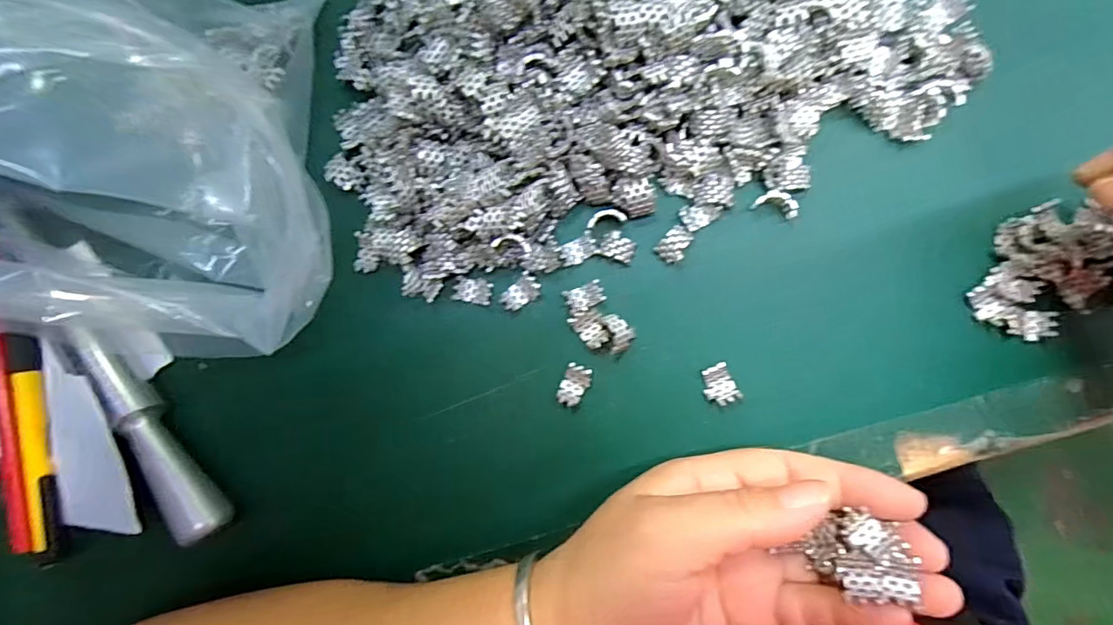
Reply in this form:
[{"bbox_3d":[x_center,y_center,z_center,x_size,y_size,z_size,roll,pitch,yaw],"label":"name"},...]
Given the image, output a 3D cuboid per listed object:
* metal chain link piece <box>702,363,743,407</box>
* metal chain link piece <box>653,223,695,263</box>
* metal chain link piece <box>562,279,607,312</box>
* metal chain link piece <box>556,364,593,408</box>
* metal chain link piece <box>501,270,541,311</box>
[{"bbox_3d":[0.069,0.031,0.210,0.014,0.007,0.017,-22,87,5],"label":"metal chain link piece"},{"bbox_3d":[0.051,-0.029,0.211,0.011,0.005,0.015,39,93,5],"label":"metal chain link piece"},{"bbox_3d":[0.012,-0.007,0.213,0.017,0.004,0.011,-21,87,5],"label":"metal chain link piece"},{"bbox_3d":[0.008,0.031,0.213,0.012,0.008,0.018,30,92,5],"label":"metal chain link piece"},{"bbox_3d":[-0.016,-0.009,0.215,0.018,0.005,0.011,-34,86,4],"label":"metal chain link piece"}]

